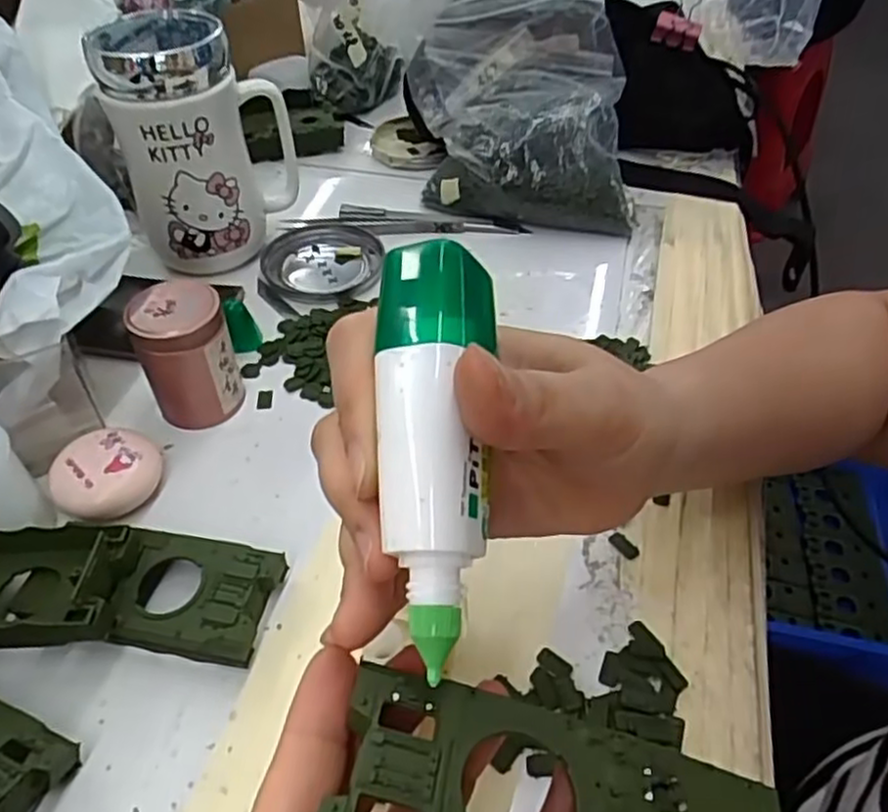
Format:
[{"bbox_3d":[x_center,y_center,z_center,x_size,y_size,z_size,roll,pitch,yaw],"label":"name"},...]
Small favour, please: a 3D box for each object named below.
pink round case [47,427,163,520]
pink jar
[{"bbox_3d":[-0.159,0.033,0.338,0.047,0.024,0.042,-20,50,-19],"label":"pink round case"},{"bbox_3d":[-0.130,-0.026,0.365,0.043,0.066,0.038,-14,48,-14],"label":"pink jar"}]

